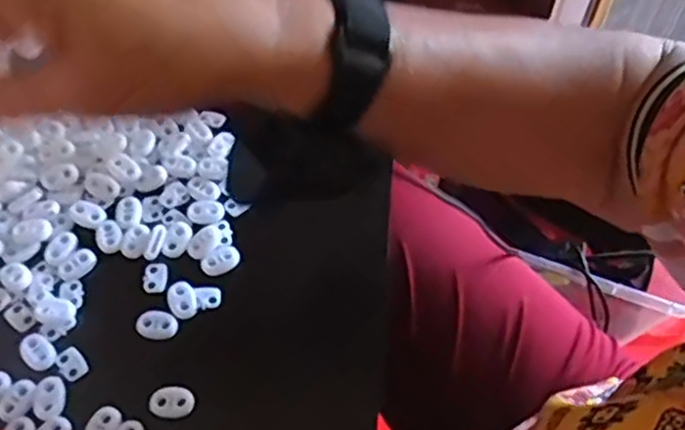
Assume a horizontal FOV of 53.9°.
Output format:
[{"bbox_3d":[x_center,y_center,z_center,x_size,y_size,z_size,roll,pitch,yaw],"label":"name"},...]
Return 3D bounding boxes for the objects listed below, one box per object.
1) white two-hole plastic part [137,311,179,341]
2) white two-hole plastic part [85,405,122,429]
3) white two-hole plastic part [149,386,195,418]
[{"bbox_3d":[-0.104,0.063,0.381,0.023,0.005,0.016,4,57,4],"label":"white two-hole plastic part"},{"bbox_3d":[-0.124,0.111,0.350,0.016,0.007,0.022,16,58,11],"label":"white two-hole plastic part"},{"bbox_3d":[-0.090,0.099,0.357,0.022,0.004,0.016,10,61,-4],"label":"white two-hole plastic part"}]

